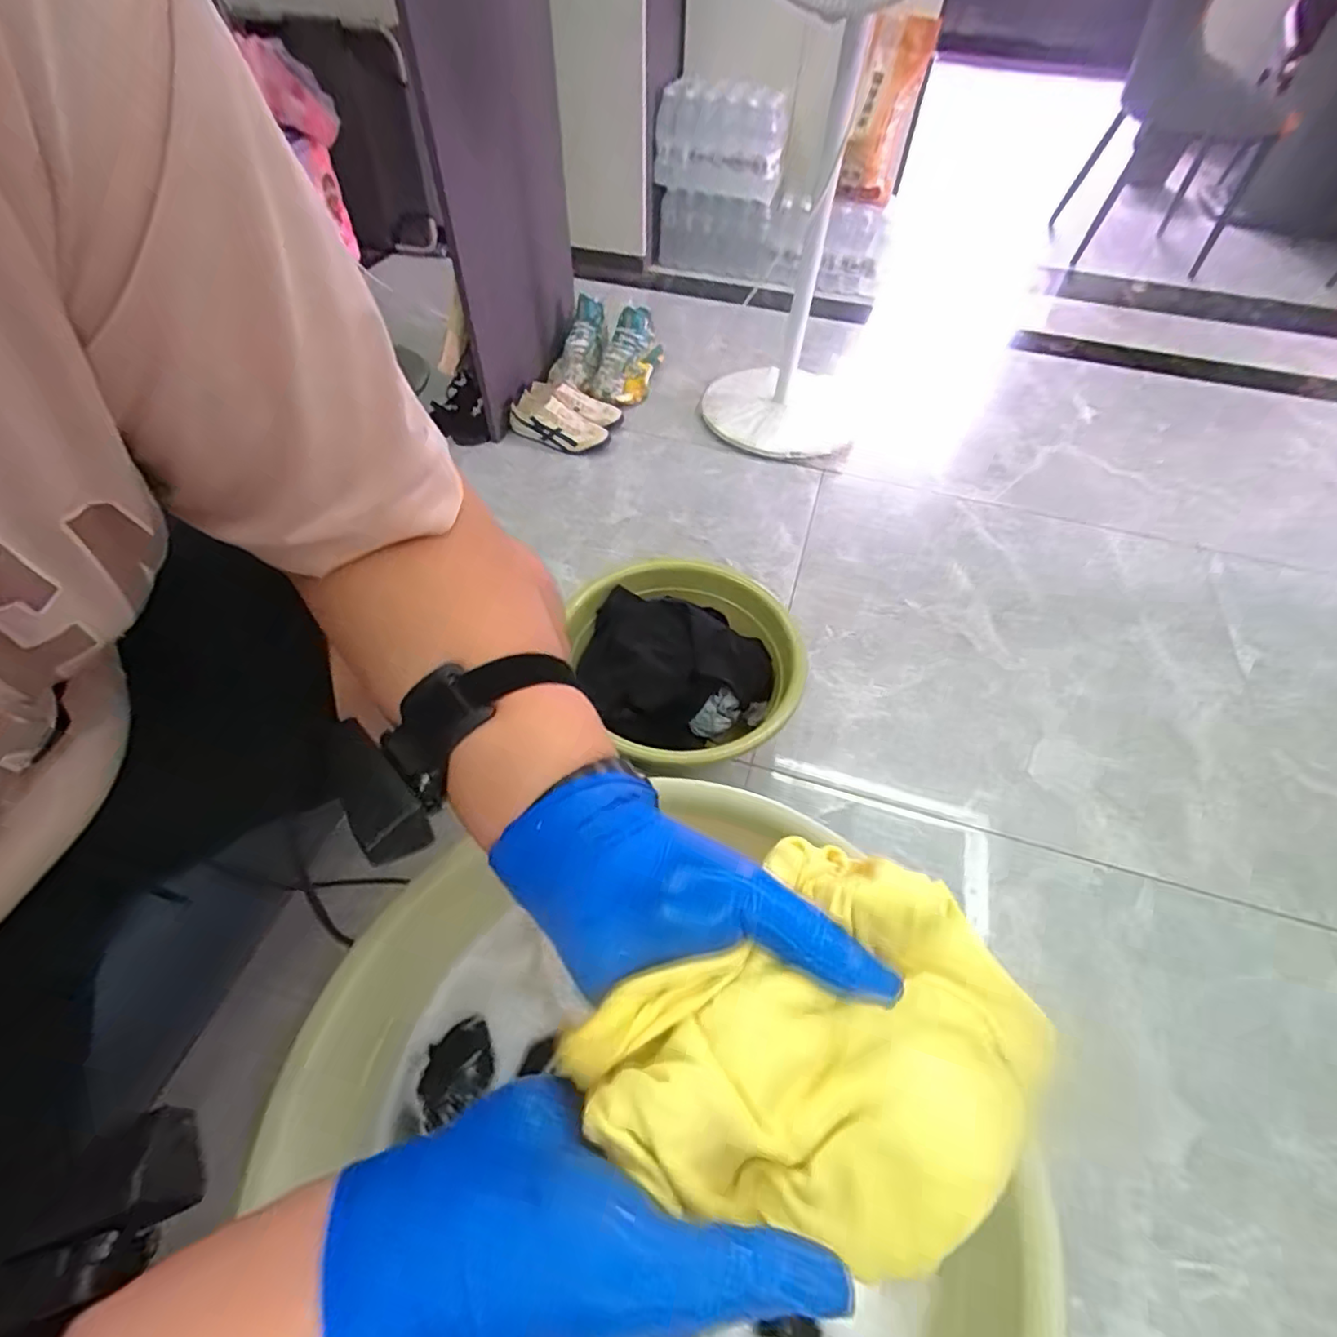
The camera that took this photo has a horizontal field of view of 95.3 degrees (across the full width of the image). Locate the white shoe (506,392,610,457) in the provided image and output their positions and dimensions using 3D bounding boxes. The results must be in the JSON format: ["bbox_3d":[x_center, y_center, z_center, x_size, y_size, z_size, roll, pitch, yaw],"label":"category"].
[{"bbox_3d":[-0.256,-0.559,1.412,0.228,0.086,0.089,24,58,15],"label":"white shoe"}]

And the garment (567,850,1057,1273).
[{"bbox_3d":[0.060,0.144,0.229,0.160,0.051,0.126,-32,62,-21],"label":"garment"}]

